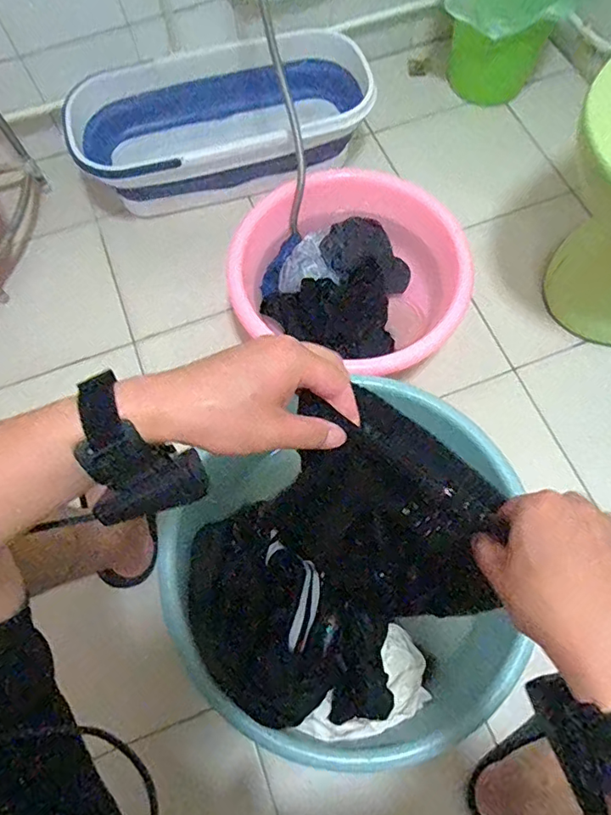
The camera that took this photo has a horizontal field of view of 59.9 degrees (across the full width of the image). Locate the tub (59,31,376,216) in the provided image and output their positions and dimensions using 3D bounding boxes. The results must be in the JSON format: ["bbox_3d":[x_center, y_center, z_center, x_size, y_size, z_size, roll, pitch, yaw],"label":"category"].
[{"bbox_3d":[-0.147,-0.508,0.978,0.526,0.145,0.258,-16,68,-3],"label":"tub"}]

